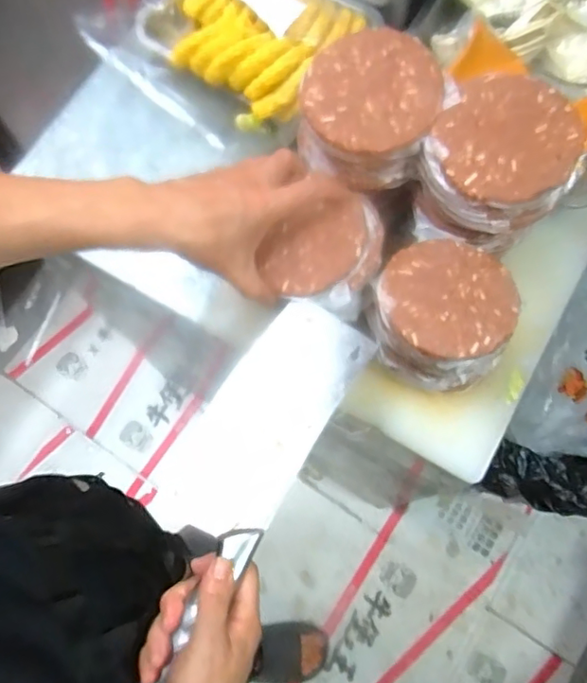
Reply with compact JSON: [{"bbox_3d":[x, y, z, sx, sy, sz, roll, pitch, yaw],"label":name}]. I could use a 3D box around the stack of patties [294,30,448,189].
[{"bbox_3d":[0.059,-0.186,0.462,0.104,0.062,0.099,1,72,2],"label":"stack of patties"}]

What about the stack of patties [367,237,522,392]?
[{"bbox_3d":[0.128,-0.017,0.498,0.115,0.110,0.113,-23,73,-6],"label":"stack of patties"}]

